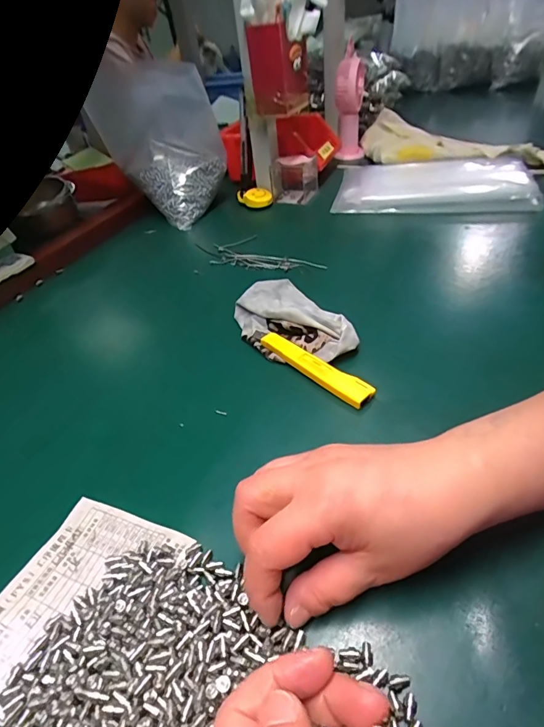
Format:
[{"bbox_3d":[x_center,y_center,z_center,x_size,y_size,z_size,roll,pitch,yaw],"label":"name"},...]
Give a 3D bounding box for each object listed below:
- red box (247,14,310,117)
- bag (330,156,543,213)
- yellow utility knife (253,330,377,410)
[{"bbox_3d":[0.011,-0.395,0.571,0.062,0.096,0.068,23,49,31],"label":"red box"},{"bbox_3d":[0.234,-0.267,0.635,0.272,0.041,0.203,6,42,15],"label":"bag"},{"bbox_3d":[0.029,-0.002,0.363,0.019,0.009,0.127,-35,48,-29],"label":"yellow utility knife"}]

